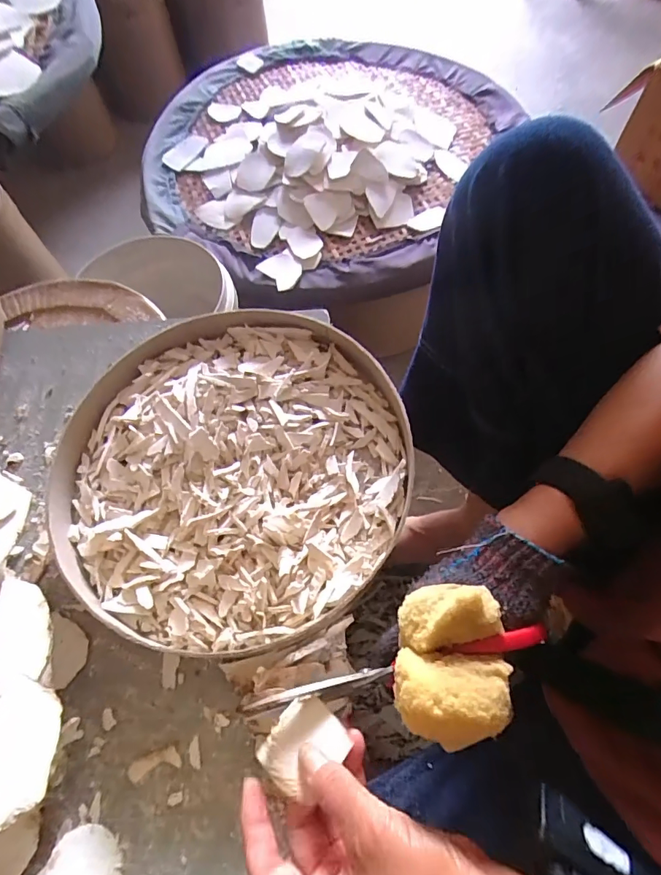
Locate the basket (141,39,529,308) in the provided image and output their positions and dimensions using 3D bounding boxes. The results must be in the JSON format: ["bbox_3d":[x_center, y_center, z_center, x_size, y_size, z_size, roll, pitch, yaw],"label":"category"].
[{"bbox_3d":[-0.057,-0.562,0.885,0.652,0.116,0.598,-1,64,1],"label":"basket"}]

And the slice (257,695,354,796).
[{"bbox_3d":[-0.017,0.183,0.268,0.036,0.005,0.046,41,72,19],"label":"slice"}]

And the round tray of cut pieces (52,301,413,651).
[{"bbox_3d":[-0.086,0.022,0.397,0.300,0.052,0.296,-1,64,1],"label":"round tray of cut pieces"}]

